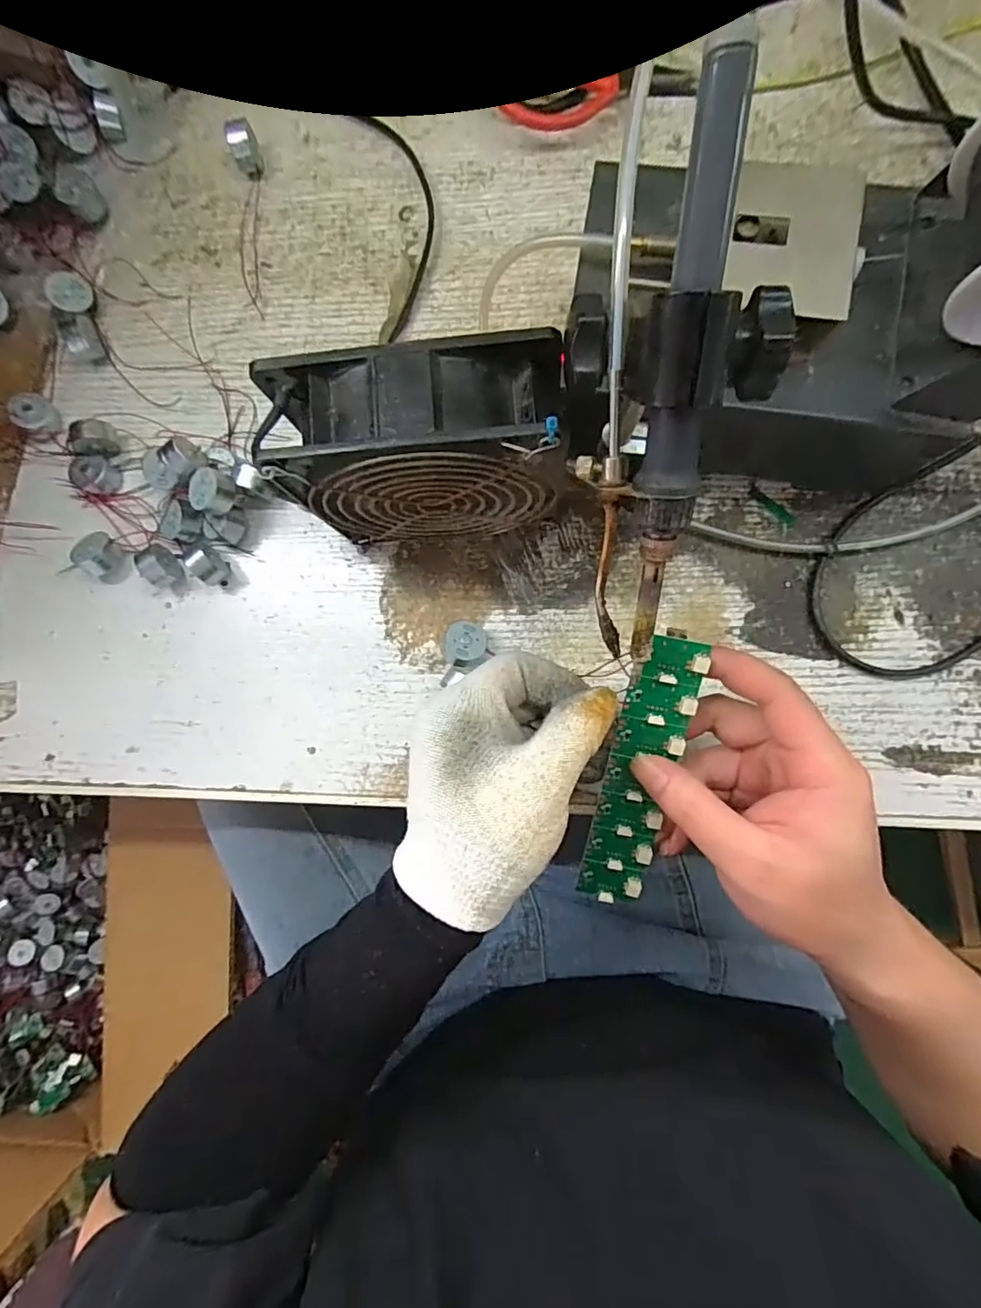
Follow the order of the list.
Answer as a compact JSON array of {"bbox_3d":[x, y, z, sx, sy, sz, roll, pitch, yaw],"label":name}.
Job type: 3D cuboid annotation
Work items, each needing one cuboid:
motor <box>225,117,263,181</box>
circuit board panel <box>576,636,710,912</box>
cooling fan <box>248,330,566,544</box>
[{"bbox_3d":[-0.152,-0.315,0.336,0.017,0.024,0.017,0,86,4],"label":"motor"},{"bbox_3d":[0.069,0.058,0.252,0.030,0.006,0.138,11,106,5],"label":"circuit board panel"},{"bbox_3d":[-0.029,-0.088,0.258,0.121,0.119,0.048,-4,85,4],"label":"cooling fan"}]

